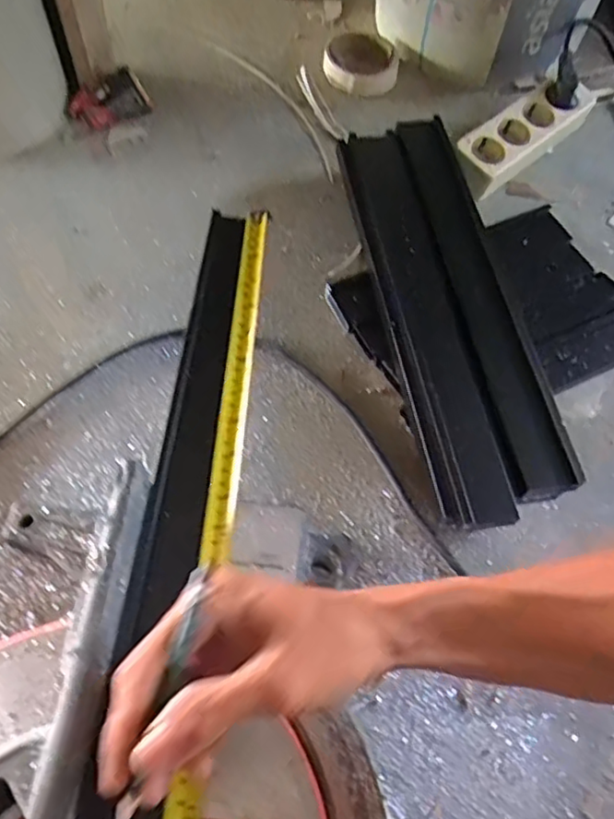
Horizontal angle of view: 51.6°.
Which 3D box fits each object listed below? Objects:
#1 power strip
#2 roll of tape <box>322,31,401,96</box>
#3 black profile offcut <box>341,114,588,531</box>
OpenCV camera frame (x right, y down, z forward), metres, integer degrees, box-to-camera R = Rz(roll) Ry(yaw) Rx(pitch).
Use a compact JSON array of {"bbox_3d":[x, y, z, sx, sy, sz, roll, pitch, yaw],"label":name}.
[{"bbox_3d":[0.241,-0.308,0.697,0.064,0.034,0.217,41,66,17],"label":"power strip"},{"bbox_3d":[0.070,-0.426,0.774,0.087,0.028,0.084,2,61,-3],"label":"roll of tape"},{"bbox_3d":[0.123,-0.110,0.565,0.112,0.027,0.426,-8,62,-8],"label":"black profile offcut"}]

